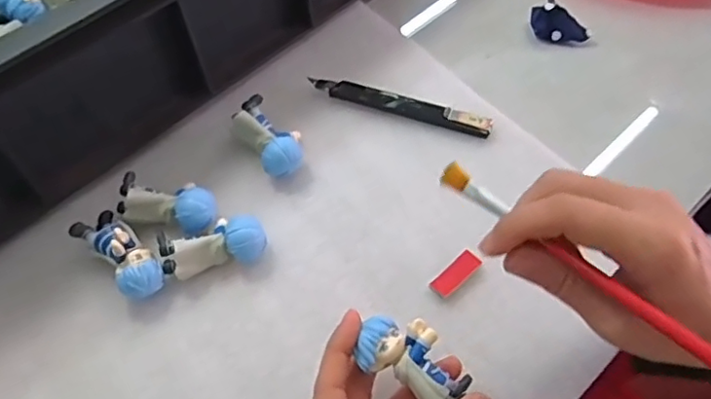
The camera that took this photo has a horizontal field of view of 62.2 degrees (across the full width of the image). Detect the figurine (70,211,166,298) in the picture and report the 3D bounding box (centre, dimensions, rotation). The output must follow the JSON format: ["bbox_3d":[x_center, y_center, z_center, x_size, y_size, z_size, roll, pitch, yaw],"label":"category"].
[{"bbox_3d":[-0.143,0.033,0.360,0.067,0.031,0.027,39,67,24],"label":"figurine"}]

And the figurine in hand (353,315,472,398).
[{"bbox_3d":[0.029,0.081,0.298,0.055,0.025,0.034,29,63,20],"label":"figurine in hand"}]

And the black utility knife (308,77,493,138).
[{"bbox_3d":[0.033,-0.071,0.437,0.136,0.007,0.016,15,60,13],"label":"black utility knife"}]

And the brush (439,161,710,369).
[{"bbox_3d":[0.100,0.032,0.239,0.008,0.009,0.167,-39,59,-20],"label":"brush"}]

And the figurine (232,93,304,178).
[{"bbox_3d":[-0.059,-0.044,0.414,0.035,0.024,0.066,-35,62,-18],"label":"figurine"}]

